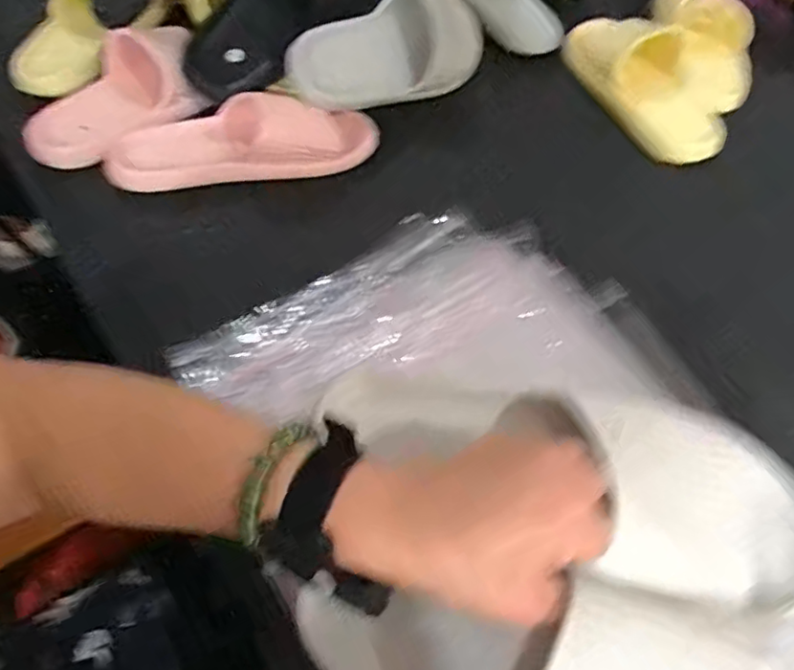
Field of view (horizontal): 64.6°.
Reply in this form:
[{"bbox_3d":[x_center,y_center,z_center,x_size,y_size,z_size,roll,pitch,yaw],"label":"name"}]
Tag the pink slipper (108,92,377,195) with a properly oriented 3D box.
[{"bbox_3d":[-0.159,-0.202,0.647,0.272,0.056,0.092,-9,57,-11],"label":"pink slipper"}]

